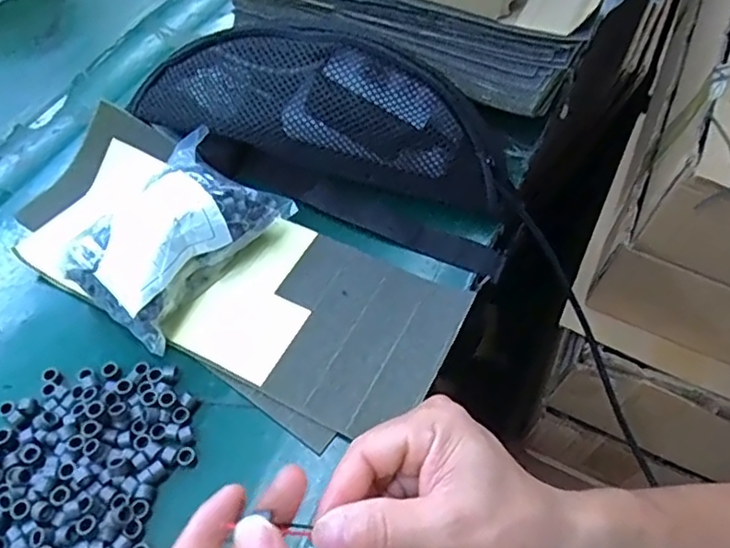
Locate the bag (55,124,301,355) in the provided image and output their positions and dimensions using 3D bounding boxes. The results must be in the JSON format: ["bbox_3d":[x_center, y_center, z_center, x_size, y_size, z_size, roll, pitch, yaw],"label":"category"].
[{"bbox_3d":[-0.127,-0.025,0.410,0.094,0.056,0.136,30,61,20],"label":"bag"}]

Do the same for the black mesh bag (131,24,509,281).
[{"bbox_3d":[-0.025,-0.104,0.438,0.274,0.126,0.029,18,25,5],"label":"black mesh bag"}]

